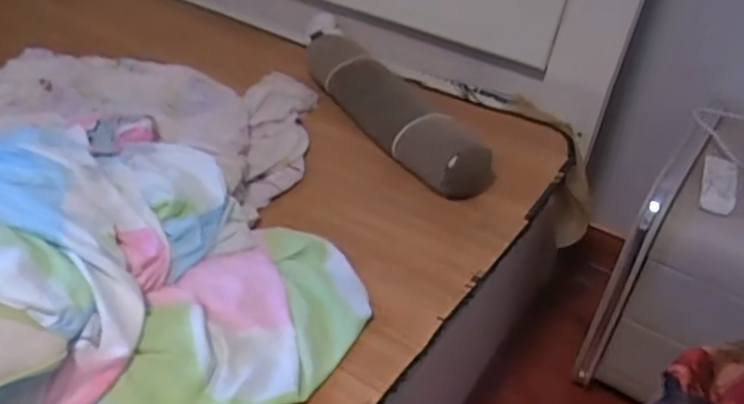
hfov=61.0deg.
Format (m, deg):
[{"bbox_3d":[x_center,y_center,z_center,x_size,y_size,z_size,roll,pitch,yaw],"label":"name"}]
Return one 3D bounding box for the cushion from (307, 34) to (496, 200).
[{"bbox_3d":[0.034,-0.169,1.159,0.158,0.122,0.494,-21,44,-29],"label":"cushion"}]

